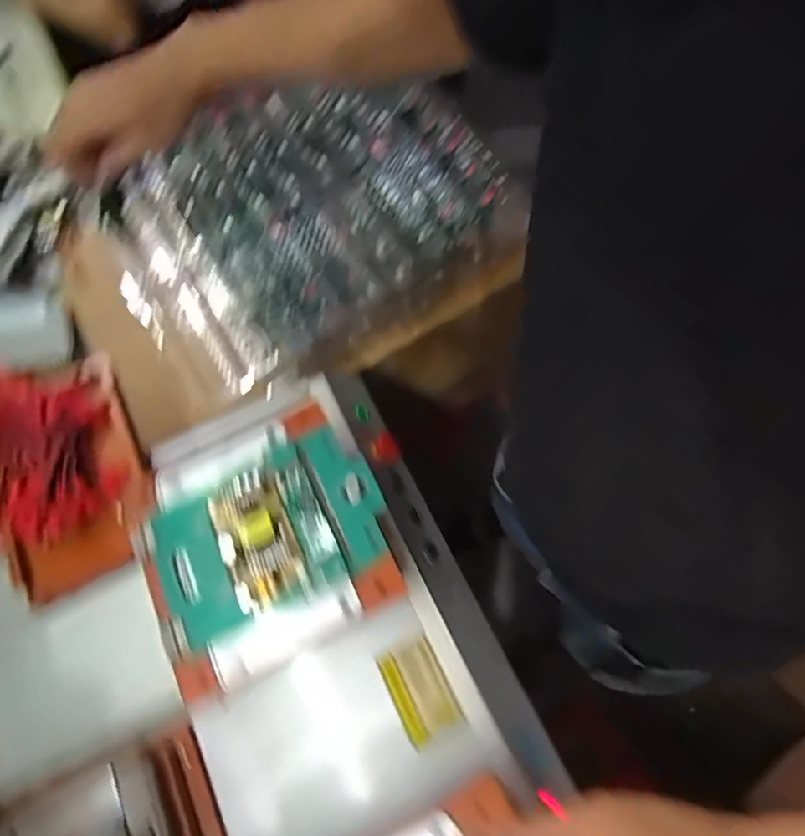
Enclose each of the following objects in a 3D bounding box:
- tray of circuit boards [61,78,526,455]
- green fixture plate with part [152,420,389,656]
[{"bbox_3d":[-0.141,-0.221,0.616,0.494,0.124,0.333,-28,70,-10],"label":"tray of circuit boards"},{"bbox_3d":[-0.115,0.097,0.429,0.196,0.032,0.127,-29,70,-10],"label":"green fixture plate with part"}]

